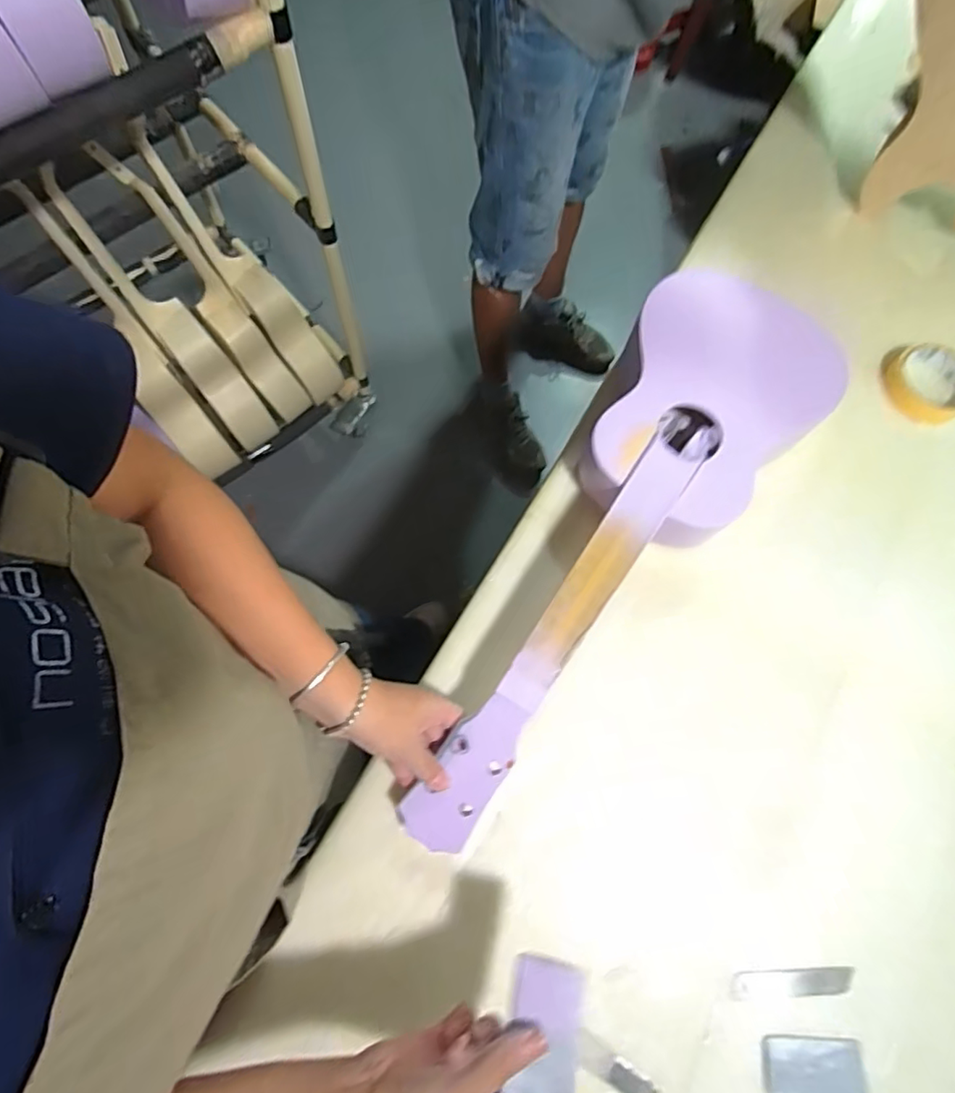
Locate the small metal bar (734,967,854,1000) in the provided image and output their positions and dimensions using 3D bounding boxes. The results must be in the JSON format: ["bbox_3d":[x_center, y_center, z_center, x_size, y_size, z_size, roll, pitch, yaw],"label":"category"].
[{"bbox_3d":[0.251,0.349,0.457,0.095,0.006,0.018,-3,63,-1],"label":"small metal bar"}]

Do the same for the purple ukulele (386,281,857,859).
[{"bbox_3d":[0.119,0.001,0.508,0.172,0.066,0.561,34,79,9],"label":"purple ukulele"}]

